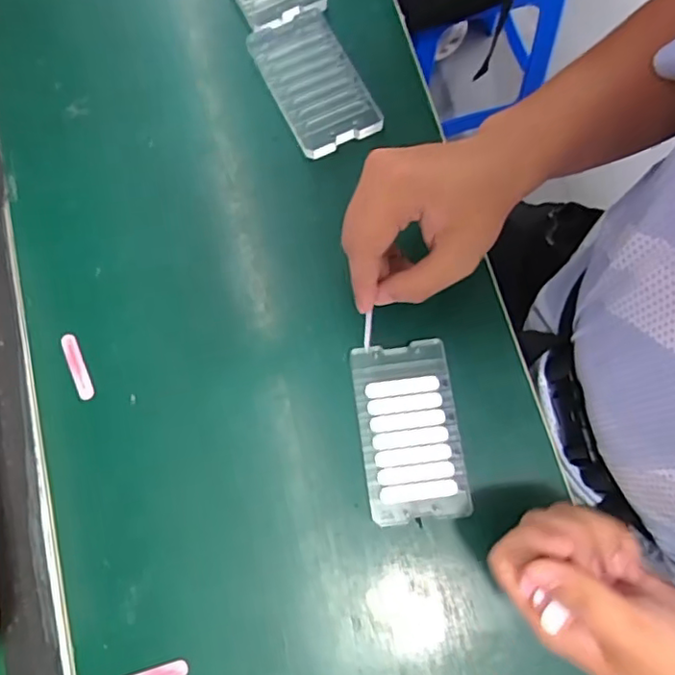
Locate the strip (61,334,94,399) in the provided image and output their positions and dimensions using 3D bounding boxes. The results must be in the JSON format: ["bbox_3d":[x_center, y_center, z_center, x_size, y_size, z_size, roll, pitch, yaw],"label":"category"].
[{"bbox_3d":[-0.191,0.020,0.433,0.011,0.004,0.052,-24,76,-4],"label":"strip"}]

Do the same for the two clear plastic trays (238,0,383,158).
[{"bbox_3d":[-0.042,-0.267,0.498,0.074,0.008,0.247,-21,76,-4],"label":"two clear plastic trays"}]

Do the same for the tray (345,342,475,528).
[{"bbox_3d":[0.050,0.064,0.413,0.067,0.008,0.120,-8,76,0],"label":"tray"}]

